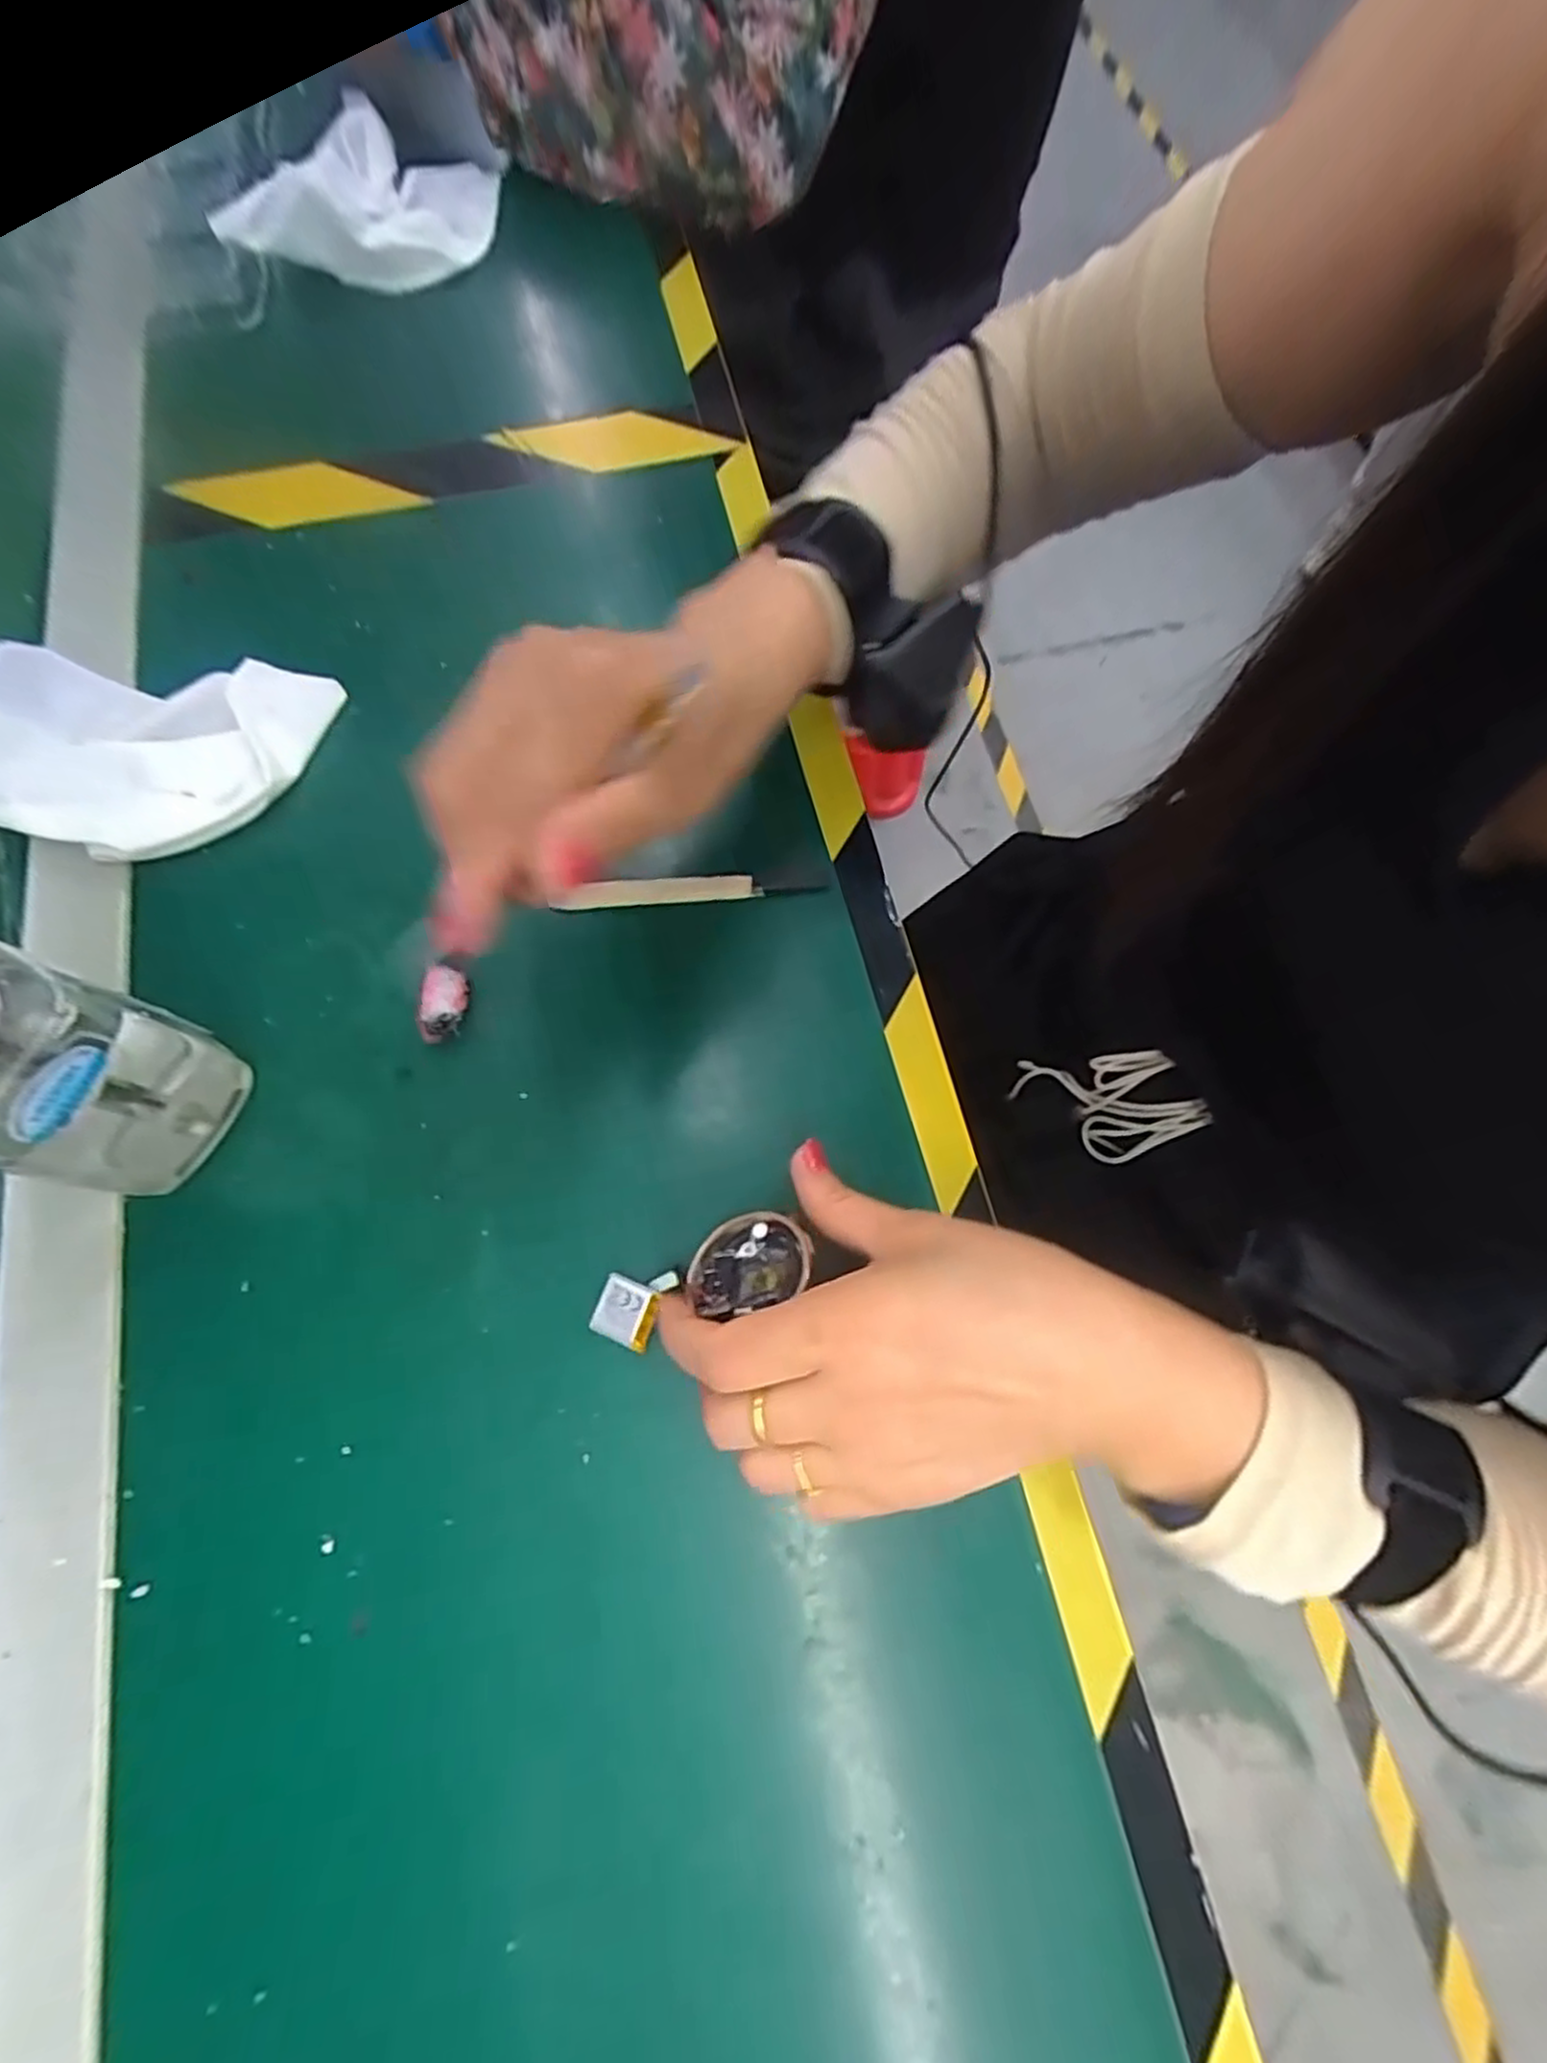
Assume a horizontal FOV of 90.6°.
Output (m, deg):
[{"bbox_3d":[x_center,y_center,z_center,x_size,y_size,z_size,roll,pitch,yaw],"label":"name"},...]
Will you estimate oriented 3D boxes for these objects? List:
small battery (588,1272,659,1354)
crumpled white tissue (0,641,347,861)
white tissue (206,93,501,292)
[{"bbox_3d":[-0.049,0.094,0.256,0.021,0.007,0.019,20,73,6],"label":"small battery"},{"bbox_3d":[-0.288,-0.123,0.321,0.178,0.019,0.094,10,72,3],"label":"crumpled white tissue"},{"bbox_3d":[-0.221,-0.463,0.430,0.081,0.054,0.142,17,73,5],"label":"white tissue"}]

